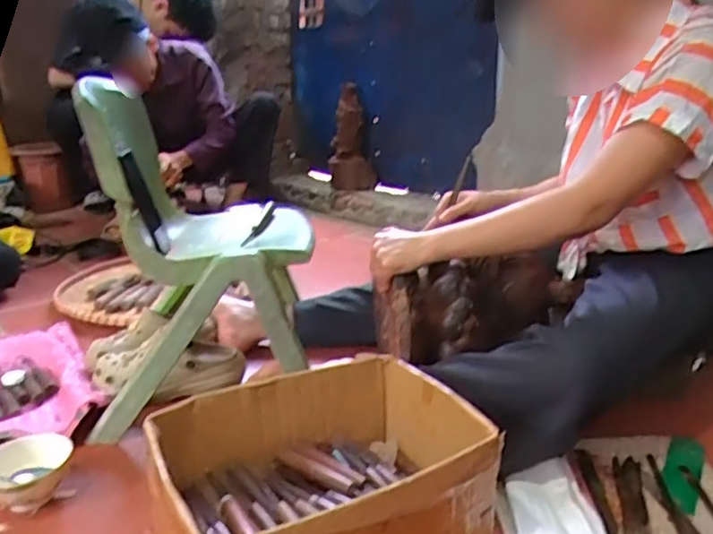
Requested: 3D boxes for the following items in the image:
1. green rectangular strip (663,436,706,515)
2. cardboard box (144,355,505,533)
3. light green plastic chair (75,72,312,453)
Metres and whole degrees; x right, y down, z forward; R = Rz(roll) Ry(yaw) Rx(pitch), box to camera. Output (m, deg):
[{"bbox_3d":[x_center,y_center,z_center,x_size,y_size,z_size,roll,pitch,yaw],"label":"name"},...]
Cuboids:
[{"bbox_3d":[0.434,0.269,0.838,0.044,0.005,0.176,23,23,26],"label":"green rectangular strip"},{"bbox_3d":[-0.039,0.239,0.706,0.326,0.146,0.267,-8,19,-26],"label":"cardboard box"},{"bbox_3d":[-0.236,-0.030,1.010,0.317,0.474,0.316,-1,17,-6],"label":"light green plastic chair"}]

